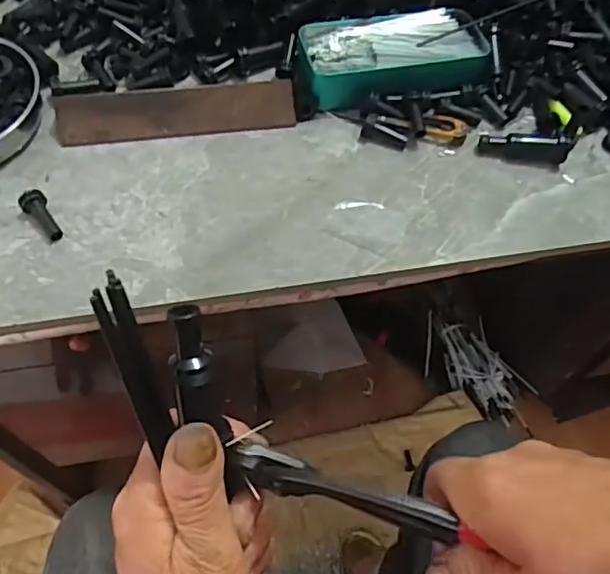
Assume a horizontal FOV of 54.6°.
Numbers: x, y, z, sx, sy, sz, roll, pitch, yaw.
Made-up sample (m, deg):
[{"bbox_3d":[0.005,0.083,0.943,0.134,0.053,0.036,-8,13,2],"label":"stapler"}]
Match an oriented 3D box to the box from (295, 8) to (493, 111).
[{"bbox_3d":[0.072,-0.192,0.490,0.153,0.031,0.078,-11,60,-10],"label":"box"}]

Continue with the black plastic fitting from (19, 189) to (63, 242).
[{"bbox_3d":[-0.181,-0.048,0.408,0.017,0.016,0.038,-30,65,-19],"label":"black plastic fitting"}]

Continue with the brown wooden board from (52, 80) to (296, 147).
[{"bbox_3d":[-0.098,-0.135,0.460,0.180,0.016,0.036,-8,100,-10],"label":"brown wooden board"}]

